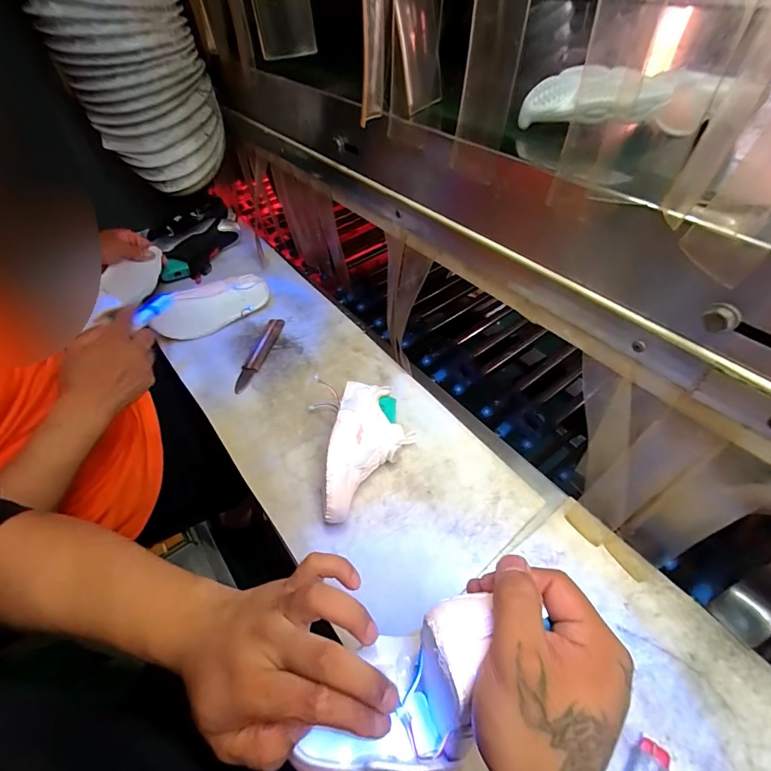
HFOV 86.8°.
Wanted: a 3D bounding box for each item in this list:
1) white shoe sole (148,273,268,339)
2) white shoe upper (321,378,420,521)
[{"bbox_3d":[-0.299,-0.134,0.711,0.196,0.065,0.053,-29,53,-19],"label":"white shoe sole"},{"bbox_3d":[-0.016,0.075,0.496,0.088,0.074,0.188,3,49,8],"label":"white shoe upper"}]

